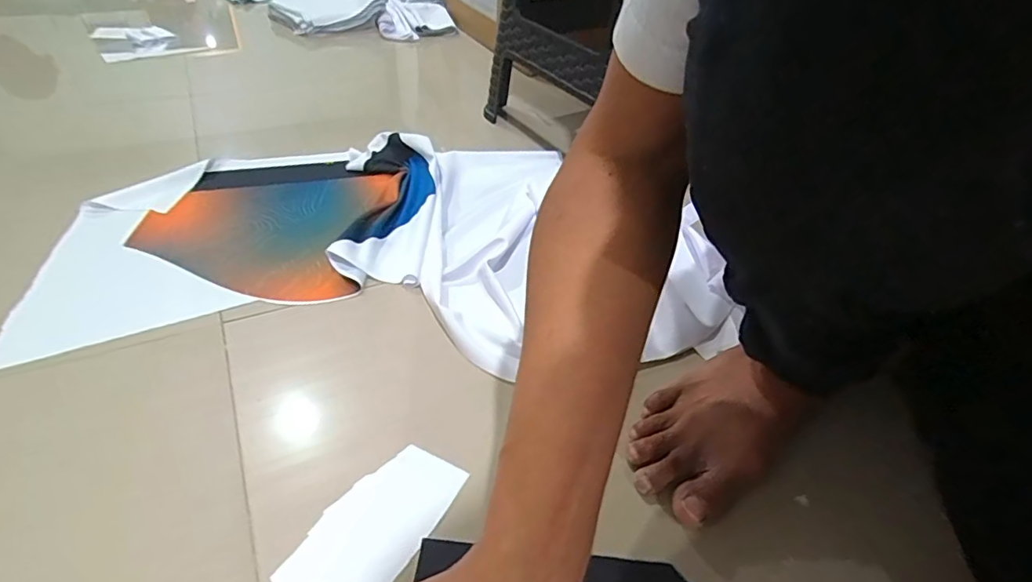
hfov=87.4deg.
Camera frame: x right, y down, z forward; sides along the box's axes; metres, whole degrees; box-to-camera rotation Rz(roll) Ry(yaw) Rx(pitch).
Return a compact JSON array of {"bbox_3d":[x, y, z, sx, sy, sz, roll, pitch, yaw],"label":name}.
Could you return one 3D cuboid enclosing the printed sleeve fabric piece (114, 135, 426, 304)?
[{"bbox_3d":[-0.274,-0.119,0.683,0.286,0.030,0.313,17,41,13],"label":"printed sleeve fabric piece"}]

